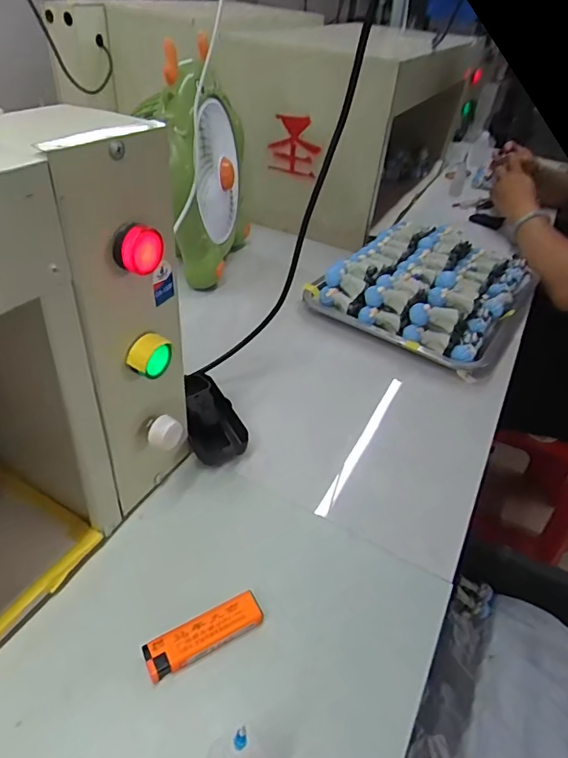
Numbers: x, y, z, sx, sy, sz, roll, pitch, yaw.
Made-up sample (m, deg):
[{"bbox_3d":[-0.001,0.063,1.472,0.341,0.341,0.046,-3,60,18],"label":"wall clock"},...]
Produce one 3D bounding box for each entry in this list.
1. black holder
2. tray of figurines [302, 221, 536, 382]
[{"bbox_3d":[-0.071,0.033,0.464,0.049,0.033,0.102,-13,60,-23],"label":"black holder"},{"bbox_3d":[0.221,-0.145,0.696,0.248,0.052,0.318,30,45,25],"label":"tray of figurines"}]

